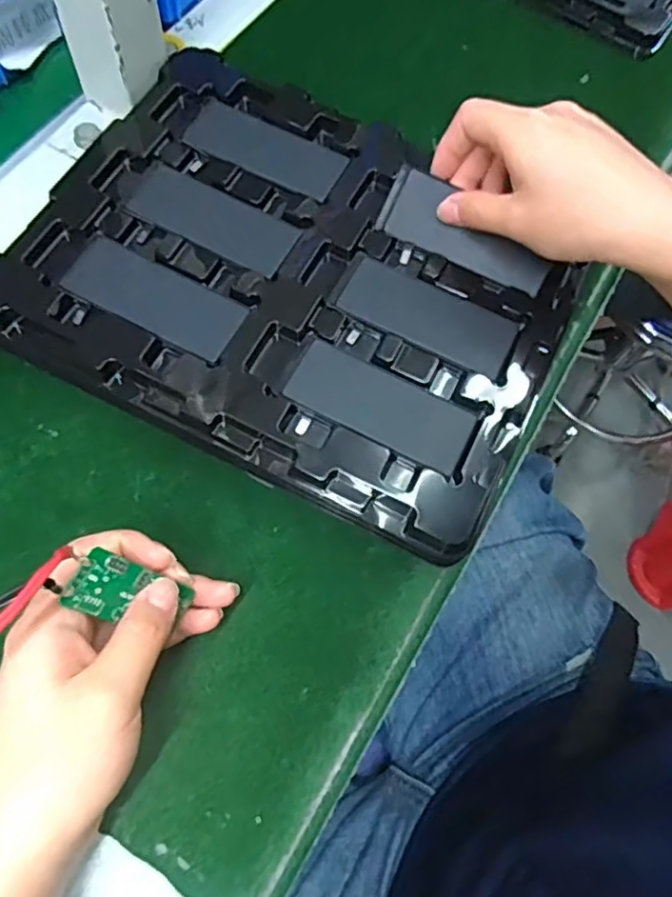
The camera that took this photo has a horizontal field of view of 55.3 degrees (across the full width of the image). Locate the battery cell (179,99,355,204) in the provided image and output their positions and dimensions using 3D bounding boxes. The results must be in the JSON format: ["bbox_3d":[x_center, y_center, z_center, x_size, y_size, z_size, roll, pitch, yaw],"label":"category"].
[{"bbox_3d":[-0.040,-0.175,0.375,0.093,0.004,0.036,26,69,7],"label":"battery cell"}]

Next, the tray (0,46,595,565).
[{"bbox_3d":[-0.019,-0.089,0.349,0.272,0.033,0.208,27,70,8],"label":"tray"}]

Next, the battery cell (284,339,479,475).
[{"bbox_3d":[0.022,-0.022,0.315,0.090,0.004,0.036,26,69,7],"label":"battery cell"}]

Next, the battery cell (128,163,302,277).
[{"bbox_3d":[-0.067,-0.126,0.351,0.092,0.004,0.036,27,70,8],"label":"battery cell"}]

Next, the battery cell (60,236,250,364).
[{"bbox_3d":[-0.093,-0.077,0.328,0.091,0.004,0.037,27,70,8],"label":"battery cell"}]

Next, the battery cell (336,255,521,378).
[{"bbox_3d":[0.048,-0.070,0.336,0.090,0.004,0.039,27,69,7],"label":"battery cell"}]

